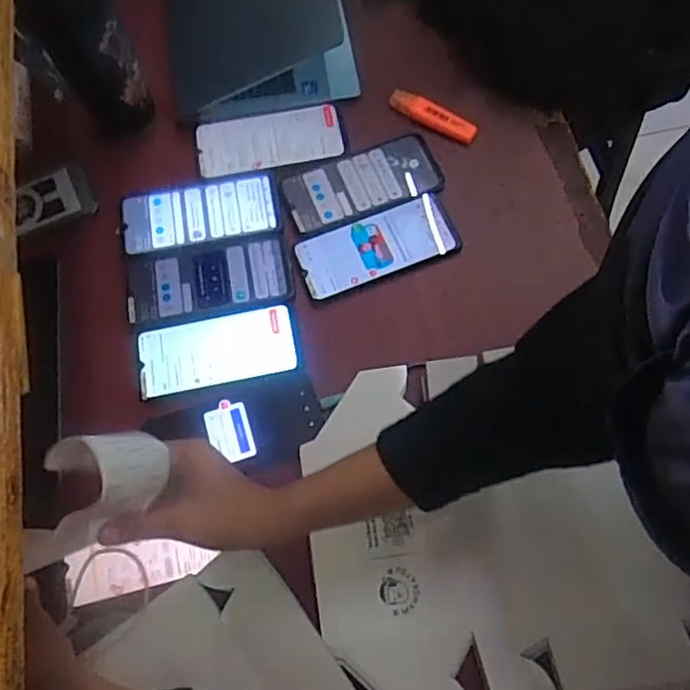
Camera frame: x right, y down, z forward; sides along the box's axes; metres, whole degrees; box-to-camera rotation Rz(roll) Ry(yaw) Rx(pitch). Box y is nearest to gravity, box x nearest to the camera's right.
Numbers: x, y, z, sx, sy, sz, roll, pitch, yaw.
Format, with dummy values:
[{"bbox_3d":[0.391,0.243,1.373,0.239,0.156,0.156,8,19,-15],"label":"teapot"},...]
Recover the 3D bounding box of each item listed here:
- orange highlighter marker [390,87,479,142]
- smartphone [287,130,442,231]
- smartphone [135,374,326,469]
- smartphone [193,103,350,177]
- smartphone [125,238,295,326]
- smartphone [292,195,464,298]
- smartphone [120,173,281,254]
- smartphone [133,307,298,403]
[{"bbox_3d":[0.098,-0.256,0.705,0.104,0.013,0.024,29,74,13],"label":"orange highlighter marker"},{"bbox_3d":[0.019,-0.178,0.684,0.163,0.006,0.078,-19,70,-3],"label":"smartphone"},{"bbox_3d":[-0.101,0.079,0.593,0.158,0.009,0.075,-15,70,-2],"label":"smartphone"},{"bbox_3d":[-0.086,-0.235,0.709,0.160,0.008,0.082,-10,70,0],"label":"smartphone"},{"bbox_3d":[-0.138,-0.069,0.651,0.167,0.009,0.075,-10,70,0],"label":"smartphone"},{"bbox_3d":[0.032,-0.105,0.654,0.160,0.005,0.074,-22,70,-5],"label":"smartphone"},{"bbox_3d":[-0.155,-0.142,0.675,0.167,0.006,0.075,-10,70,0],"label":"smartphone"},{"bbox_3d":[-0.126,0.005,0.626,0.153,0.013,0.077,-10,70,0],"label":"smartphone"}]

